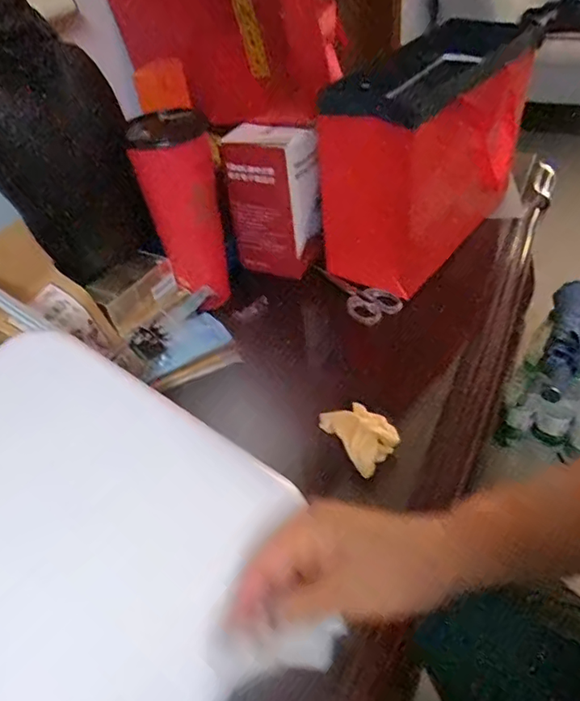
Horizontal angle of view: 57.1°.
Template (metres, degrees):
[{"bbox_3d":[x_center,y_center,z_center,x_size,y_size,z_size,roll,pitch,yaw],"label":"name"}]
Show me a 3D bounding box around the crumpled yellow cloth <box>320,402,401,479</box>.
[{"bbox_3d":[0.065,0.076,0.521,0.053,0.035,0.076,-33,48,-26],"label":"crumpled yellow cloth"}]

